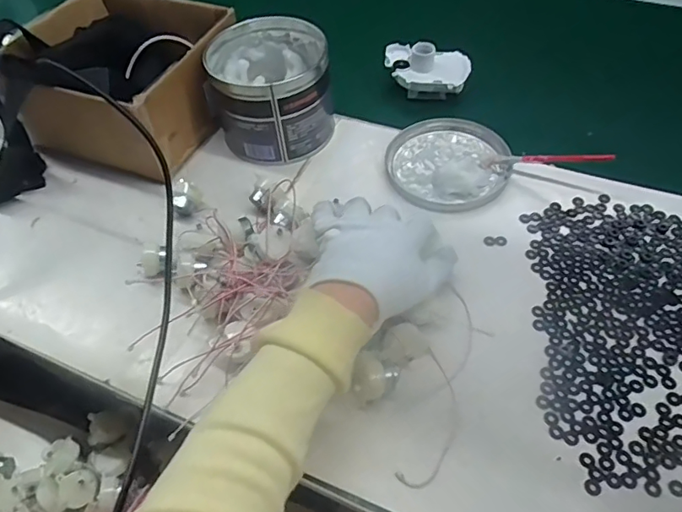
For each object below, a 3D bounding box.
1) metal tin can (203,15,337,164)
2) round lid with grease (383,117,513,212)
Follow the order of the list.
[{"bbox_3d":[-0.076,-0.183,0.575,0.128,0.096,0.130,-12,52,-6],"label":"metal tin can"},{"bbox_3d":[0.114,-0.103,0.559,0.124,0.014,0.129,-2,52,2],"label":"round lid with grease"}]

